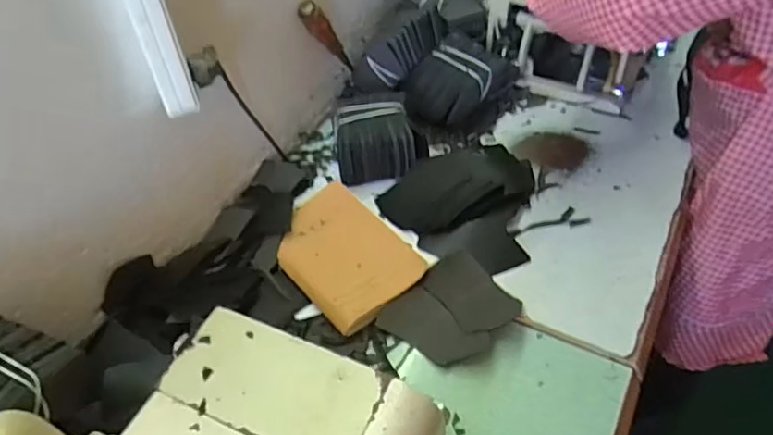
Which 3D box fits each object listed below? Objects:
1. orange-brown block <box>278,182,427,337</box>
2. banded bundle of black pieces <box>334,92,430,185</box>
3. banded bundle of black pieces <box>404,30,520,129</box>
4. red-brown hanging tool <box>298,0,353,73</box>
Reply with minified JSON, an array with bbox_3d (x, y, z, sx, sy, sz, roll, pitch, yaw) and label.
[{"bbox_3d":[-0.057,0.043,0.718,0.134,0.028,0.208,-30,53,-22],"label":"orange-brown block"},{"bbox_3d":[-0.014,-0.118,0.835,0.126,0.078,0.131,-8,48,-5],"label":"banded bundle of black pieces"},{"bbox_3d":[0.116,-0.208,0.896,0.122,0.085,0.182,29,55,26],"label":"banded bundle of black pieces"},{"bbox_3d":[-0.085,-0.270,0.873,0.024,0.192,0.030,17,85,18],"label":"red-brown hanging tool"}]

